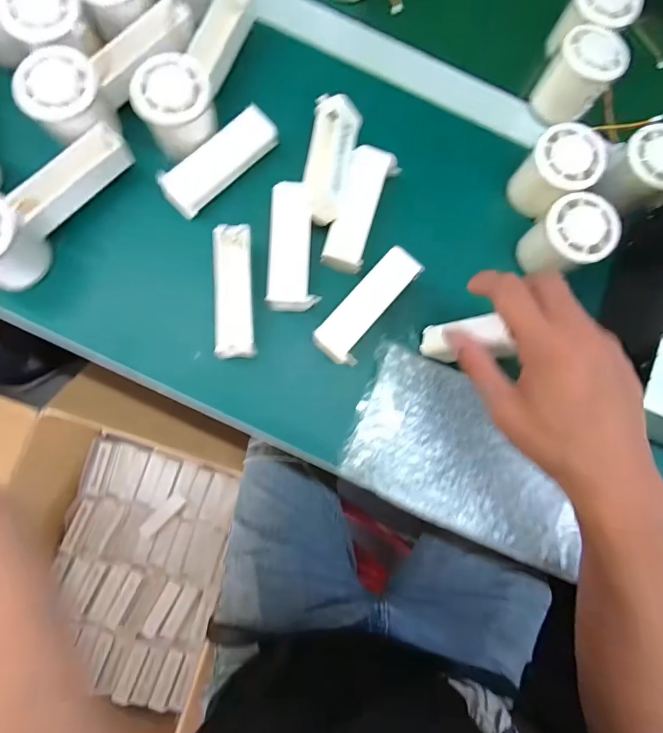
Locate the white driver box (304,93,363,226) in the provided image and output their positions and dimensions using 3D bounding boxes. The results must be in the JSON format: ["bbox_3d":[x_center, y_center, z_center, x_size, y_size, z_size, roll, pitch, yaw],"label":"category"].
[{"bbox_3d":[0.001,-0.174,0.350,0.039,0.020,0.108,7,81,-2],"label":"white driver box"}]

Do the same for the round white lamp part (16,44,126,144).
[{"bbox_3d":[-0.206,-0.207,0.333,0.059,0.048,0.065,-33,85,-7],"label":"round white lamp part"}]

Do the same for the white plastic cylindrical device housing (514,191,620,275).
[{"bbox_3d":[0.195,-0.105,0.347,0.062,0.044,0.054,-27,84,-7],"label":"white plastic cylindrical device housing"}]

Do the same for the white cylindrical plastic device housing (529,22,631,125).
[{"bbox_3d":[0.221,-0.259,0.383,0.053,0.064,0.056,1,82,-3],"label":"white cylindrical plastic device housing"}]

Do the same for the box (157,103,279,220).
[{"bbox_3d":[-0.093,-0.172,0.353,0.106,0.021,0.033,-43,86,-8],"label":"box"}]

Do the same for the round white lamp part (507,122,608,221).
[{"bbox_3d":[0.192,-0.165,0.366,0.055,0.063,0.060,1,82,-3],"label":"round white lamp part"}]

